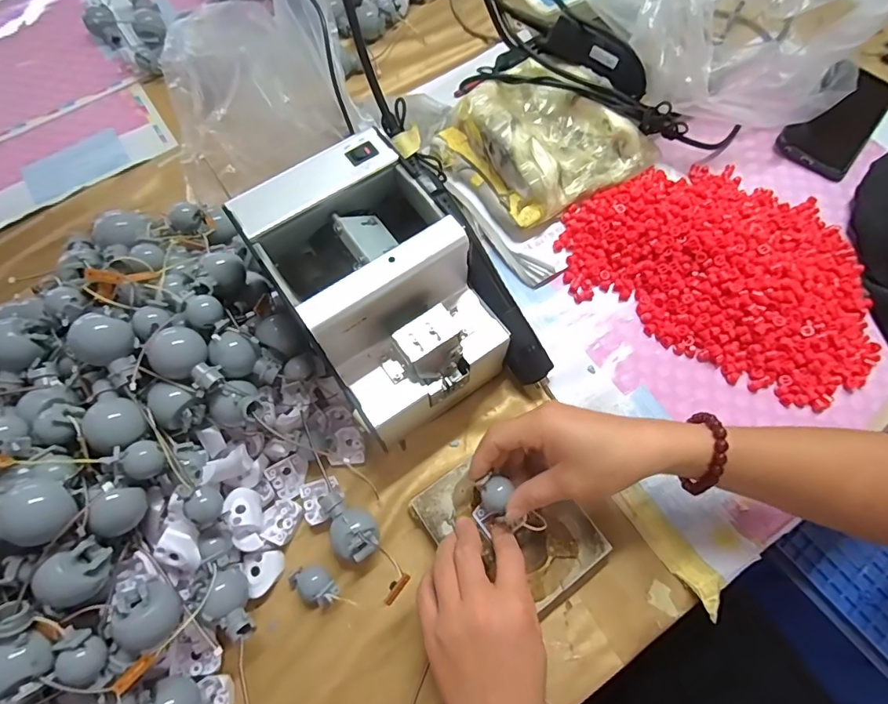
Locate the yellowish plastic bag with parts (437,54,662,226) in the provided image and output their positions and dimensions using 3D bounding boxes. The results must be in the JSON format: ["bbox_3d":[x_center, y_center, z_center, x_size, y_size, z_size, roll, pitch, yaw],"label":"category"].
[{"bbox_3d":[0.095,-0.215,0.478,0.174,0.045,0.160,-38,71,-14],"label":"yellowish plastic bag with parts"}]

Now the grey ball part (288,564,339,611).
[{"bbox_3d":[-0.094,0.169,0.353,0.037,0.019,0.023,30,71,13],"label":"grey ball part"}]

